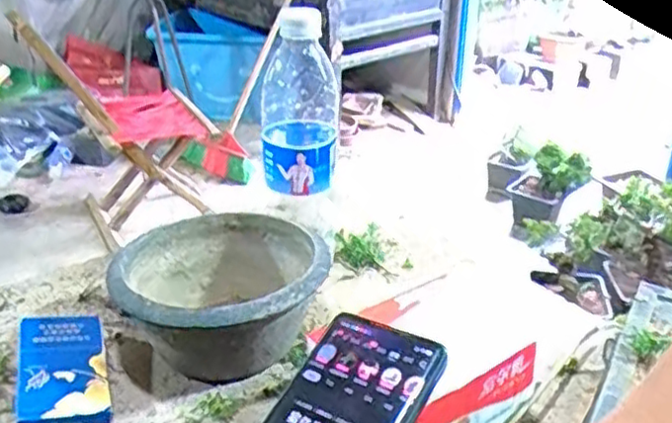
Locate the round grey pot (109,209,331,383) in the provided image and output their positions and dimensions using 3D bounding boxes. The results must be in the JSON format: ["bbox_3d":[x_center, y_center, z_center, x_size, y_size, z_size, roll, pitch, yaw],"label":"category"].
[{"bbox_3d":[-0.083,0.062,0.516,0.142,0.073,0.140,0,28,0],"label":"round grey pot"}]

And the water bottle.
[{"bbox_3d":[-0.029,-0.086,0.559,0.061,0.137,0.049,-3,28,-6],"label":"water bottle"}]

